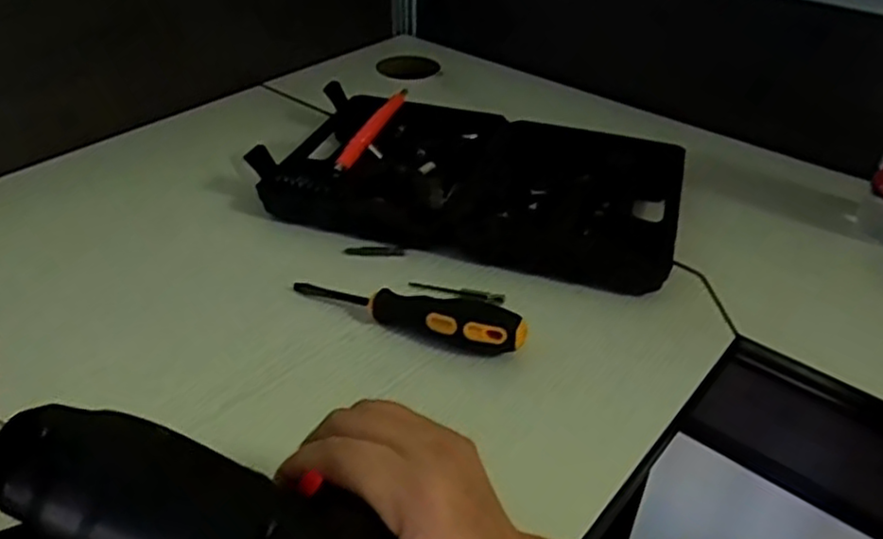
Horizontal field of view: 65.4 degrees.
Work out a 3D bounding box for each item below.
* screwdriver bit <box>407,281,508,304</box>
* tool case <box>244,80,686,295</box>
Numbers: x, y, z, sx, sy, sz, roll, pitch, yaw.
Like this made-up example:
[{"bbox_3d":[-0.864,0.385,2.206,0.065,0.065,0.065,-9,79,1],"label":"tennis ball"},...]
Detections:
[{"bbox_3d":[0.011,0.016,0.504,0.071,0.004,0.008,11,38,12],"label":"screwdriver bit"},{"bbox_3d":[0.026,-0.082,0.608,0.347,0.036,0.204,13,38,15],"label":"tool case"}]

